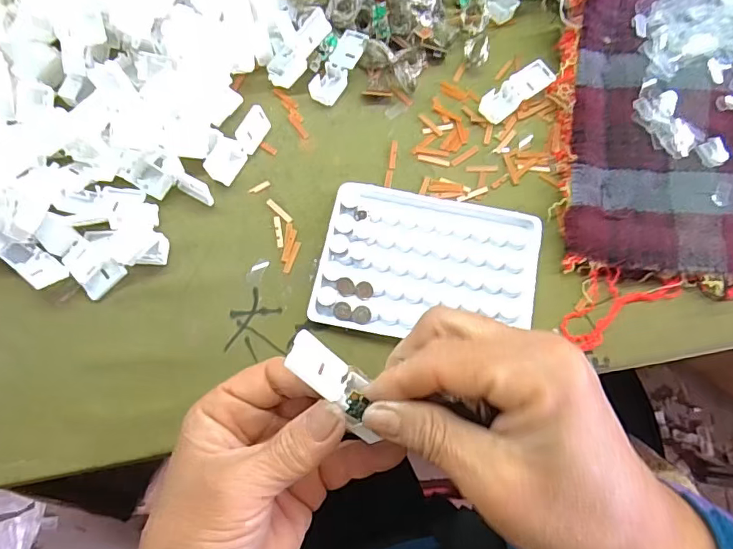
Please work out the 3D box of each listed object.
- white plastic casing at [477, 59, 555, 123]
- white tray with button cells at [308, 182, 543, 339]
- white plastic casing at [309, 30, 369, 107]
[{"bbox_3d":[0.104,-0.127,0.342,0.057,0.007,0.020,-36,76,-11],"label":"white plastic casing"},{"bbox_3d":[0.039,-0.006,0.305,0.129,0.016,0.094,10,72,3],"label":"white tray with button cells"},{"bbox_3d":[-0.019,-0.146,0.348,0.019,0.012,0.057,30,74,9],"label":"white plastic casing"}]

